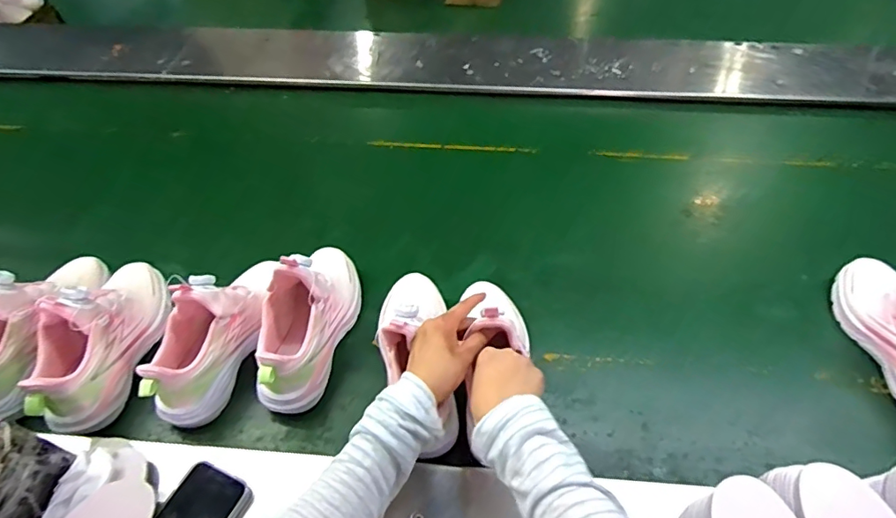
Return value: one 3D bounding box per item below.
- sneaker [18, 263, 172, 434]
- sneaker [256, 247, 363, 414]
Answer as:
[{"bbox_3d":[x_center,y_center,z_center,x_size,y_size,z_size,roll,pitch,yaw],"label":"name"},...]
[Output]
[{"bbox_3d":[-0.451,0.088,0.656,0.084,0.123,0.236,1,49,6],"label":"sneaker"},{"bbox_3d":[-0.183,0.061,0.667,0.079,0.132,0.242,7,51,10],"label":"sneaker"}]

